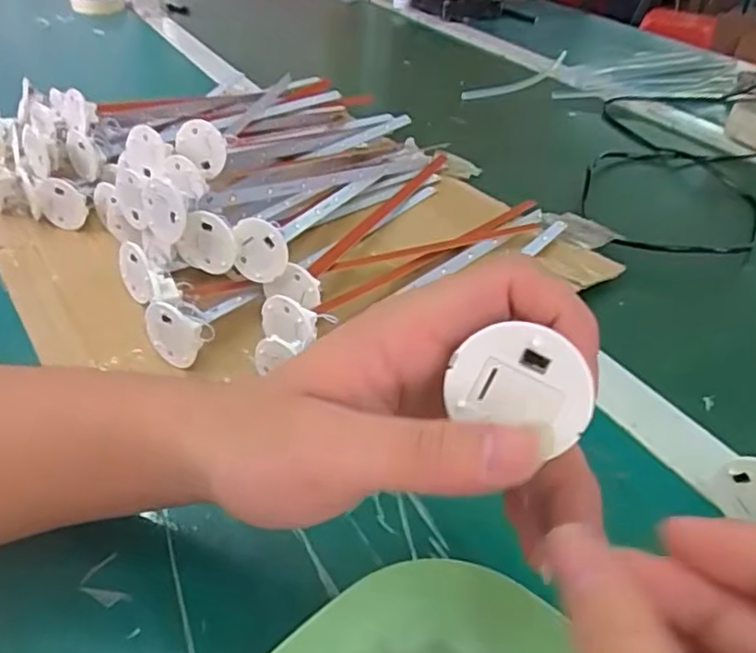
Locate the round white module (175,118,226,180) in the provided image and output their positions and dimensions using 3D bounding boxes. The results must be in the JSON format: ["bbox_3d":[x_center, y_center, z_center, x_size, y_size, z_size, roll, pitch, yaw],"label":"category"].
[{"bbox_3d":[-0.122,-0.123,0.446,0.040,0.037,0.013,28,42,28],"label":"round white module"}]

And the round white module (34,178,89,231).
[{"bbox_3d":[-0.234,-0.092,0.480,0.038,0.037,0.014,18,38,17],"label":"round white module"}]

